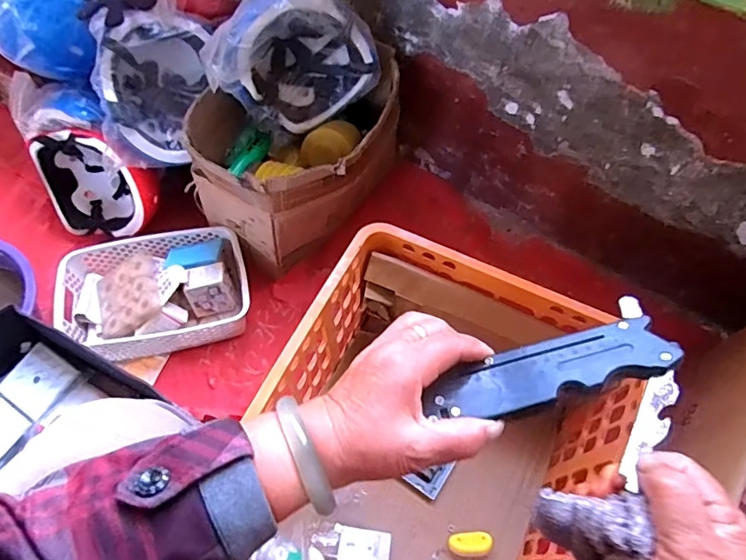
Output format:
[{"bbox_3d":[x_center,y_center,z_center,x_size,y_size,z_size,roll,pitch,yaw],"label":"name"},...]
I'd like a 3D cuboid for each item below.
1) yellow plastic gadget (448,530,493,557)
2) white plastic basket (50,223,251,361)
[{"bbox_3d":[0.139,0.374,0.710,0.059,0.016,0.032,-3,60,-4],"label":"yellow plastic gadget"},{"bbox_3d":[-0.369,0.021,0.865,0.298,0.090,0.209,-12,62,-9],"label":"white plastic basket"}]

